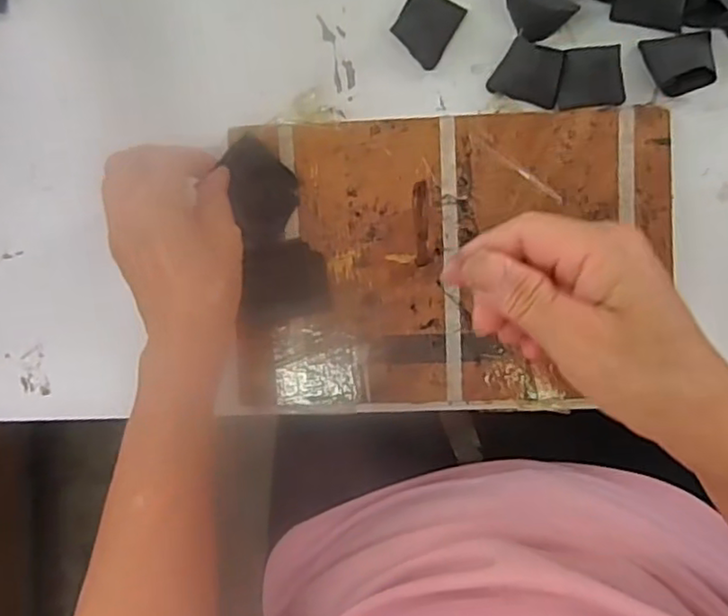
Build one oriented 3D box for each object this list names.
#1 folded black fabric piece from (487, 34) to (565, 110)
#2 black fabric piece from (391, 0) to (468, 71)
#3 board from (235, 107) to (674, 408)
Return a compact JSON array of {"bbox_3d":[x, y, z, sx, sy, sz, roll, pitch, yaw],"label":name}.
[{"bbox_3d":[0.102,-0.145,0.399,0.042,0.018,0.032,19,91,4],"label":"folded black fabric piece"},{"bbox_3d":[0.039,-0.178,0.406,0.034,0.016,0.043,30,92,3],"label":"black fabric piece"},{"bbox_3d":[0.055,-0.030,0.403,0.261,0.011,0.178,-1,90,4],"label":"board"}]

